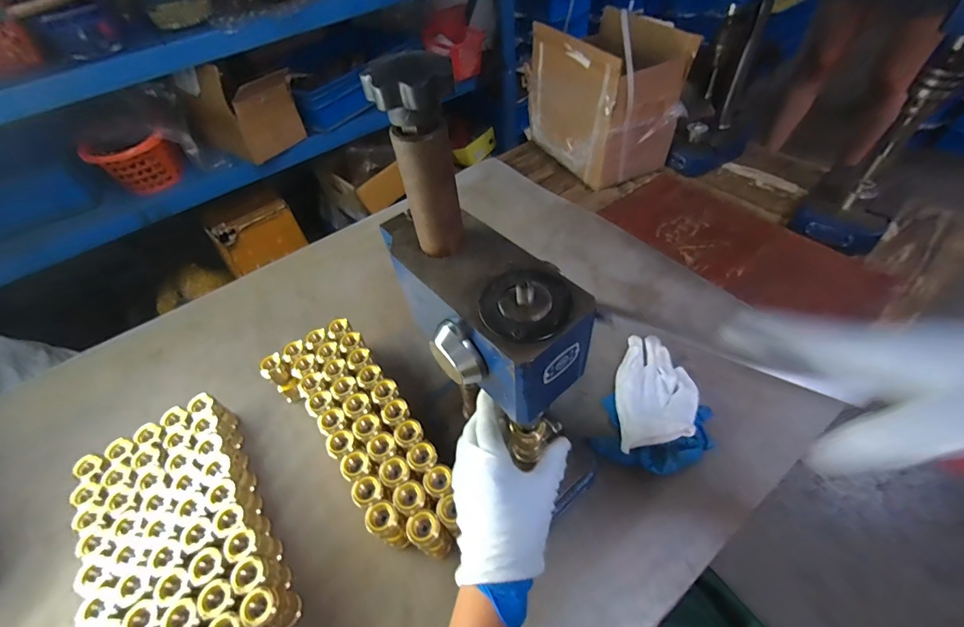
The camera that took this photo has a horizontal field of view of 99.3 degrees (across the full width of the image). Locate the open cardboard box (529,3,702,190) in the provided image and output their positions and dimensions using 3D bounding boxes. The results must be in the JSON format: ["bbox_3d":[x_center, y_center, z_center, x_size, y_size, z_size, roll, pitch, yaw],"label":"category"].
[{"bbox_3d":[0.253,-0.458,0.846,0.210,0.217,0.283,-18,51,-8],"label":"open cardboard box"}]

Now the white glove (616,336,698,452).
[{"bbox_3d":[0.224,0.096,0.533,0.095,0.033,0.167,2,52,7],"label":"white glove"}]

